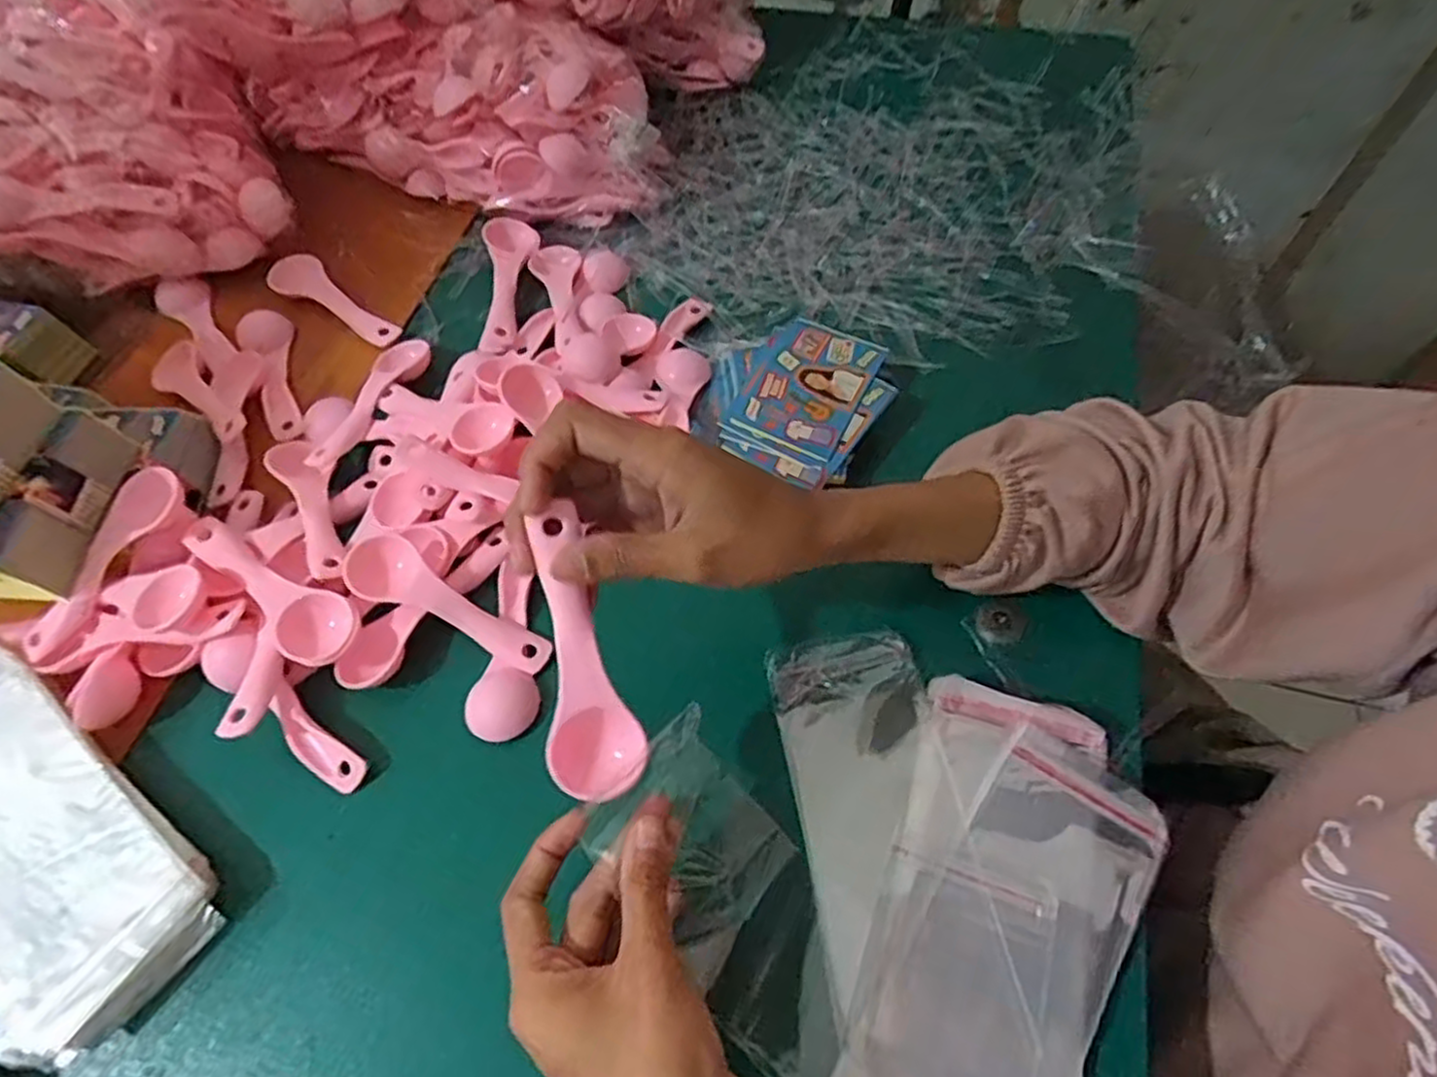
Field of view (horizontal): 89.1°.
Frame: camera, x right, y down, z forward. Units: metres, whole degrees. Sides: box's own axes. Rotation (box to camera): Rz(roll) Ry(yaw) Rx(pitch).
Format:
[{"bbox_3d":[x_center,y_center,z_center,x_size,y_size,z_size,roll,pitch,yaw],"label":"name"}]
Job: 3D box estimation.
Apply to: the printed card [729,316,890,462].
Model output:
[{"bbox_3d":[0.053,-0.092,0.429,0.063,0.005,0.092,25,65,14],"label":"printed card"}]

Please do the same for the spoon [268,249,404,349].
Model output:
[{"bbox_3d":[-0.267,-0.164,0.505,0.110,0.018,0.032,33,66,18],"label":"spoon"}]

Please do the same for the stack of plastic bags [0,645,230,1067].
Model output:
[{"bbox_3d":[-0.313,0.136,0.329,0.196,0.035,0.086,33,66,18],"label":"stack of plastic bags"}]

